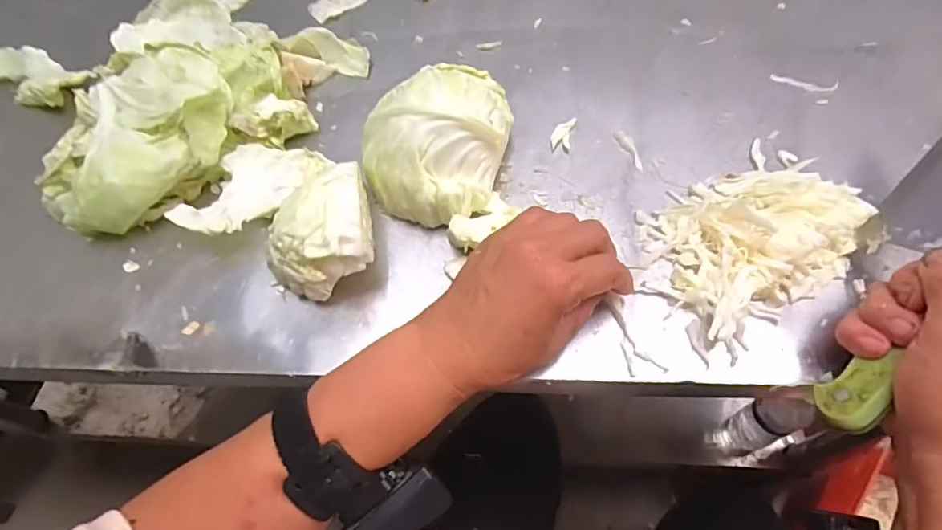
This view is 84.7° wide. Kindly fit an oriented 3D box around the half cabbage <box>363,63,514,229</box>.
[{"bbox_3d":[-0.024,-0.095,0.388,0.105,0.071,0.120,4,56,7],"label":"half cabbage"}]

